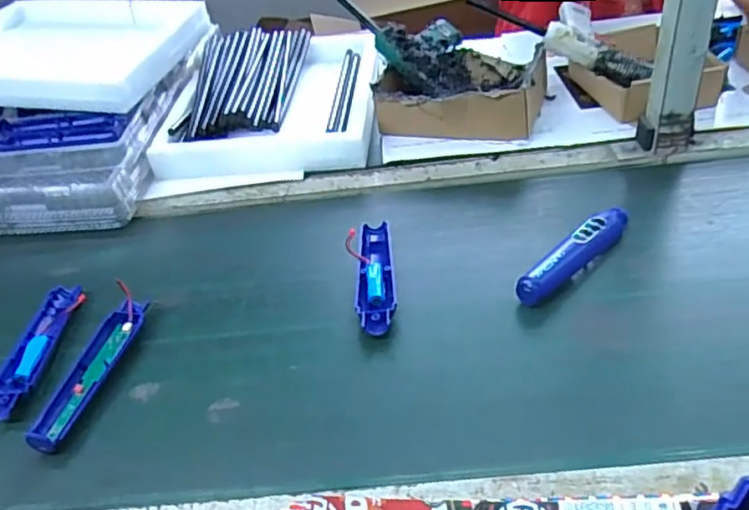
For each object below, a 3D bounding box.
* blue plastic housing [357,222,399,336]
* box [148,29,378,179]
[{"bbox_3d":[0.003,0.019,0.665,0.038,0.018,0.163,-4,39,5],"label":"blue plastic housing"},{"bbox_3d":[-0.147,-0.243,0.978,0.297,0.057,0.395,-4,39,5],"label":"box"}]

